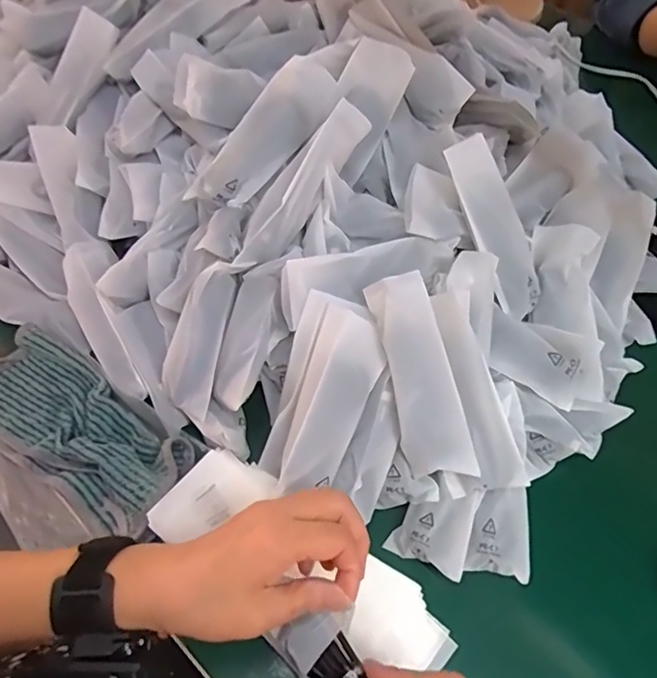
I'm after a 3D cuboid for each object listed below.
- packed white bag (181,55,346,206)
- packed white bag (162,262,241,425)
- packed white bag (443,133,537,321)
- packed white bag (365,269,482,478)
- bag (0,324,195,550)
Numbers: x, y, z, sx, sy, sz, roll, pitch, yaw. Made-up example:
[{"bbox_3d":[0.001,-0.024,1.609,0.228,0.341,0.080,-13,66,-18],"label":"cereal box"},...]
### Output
[{"bbox_3d":[-0.053,-0.170,0.447,0.147,0.031,0.047,-46,67,-1],"label":"packed white bag"},{"bbox_3d":[-0.103,-0.001,0.428,0.045,0.023,0.121,13,84,6],"label":"packed white bag"},{"bbox_3d":[0.138,-0.090,0.437,0.045,0.014,0.149,-31,104,-21],"label":"packed white bag"},{"bbox_3d":[0.066,0.029,0.398,0.042,0.029,0.151,-17,95,-14],"label":"packed white bag"},{"bbox_3d":[-0.214,0.083,0.423,0.206,0.038,0.122,33,61,18],"label":"bag"}]

